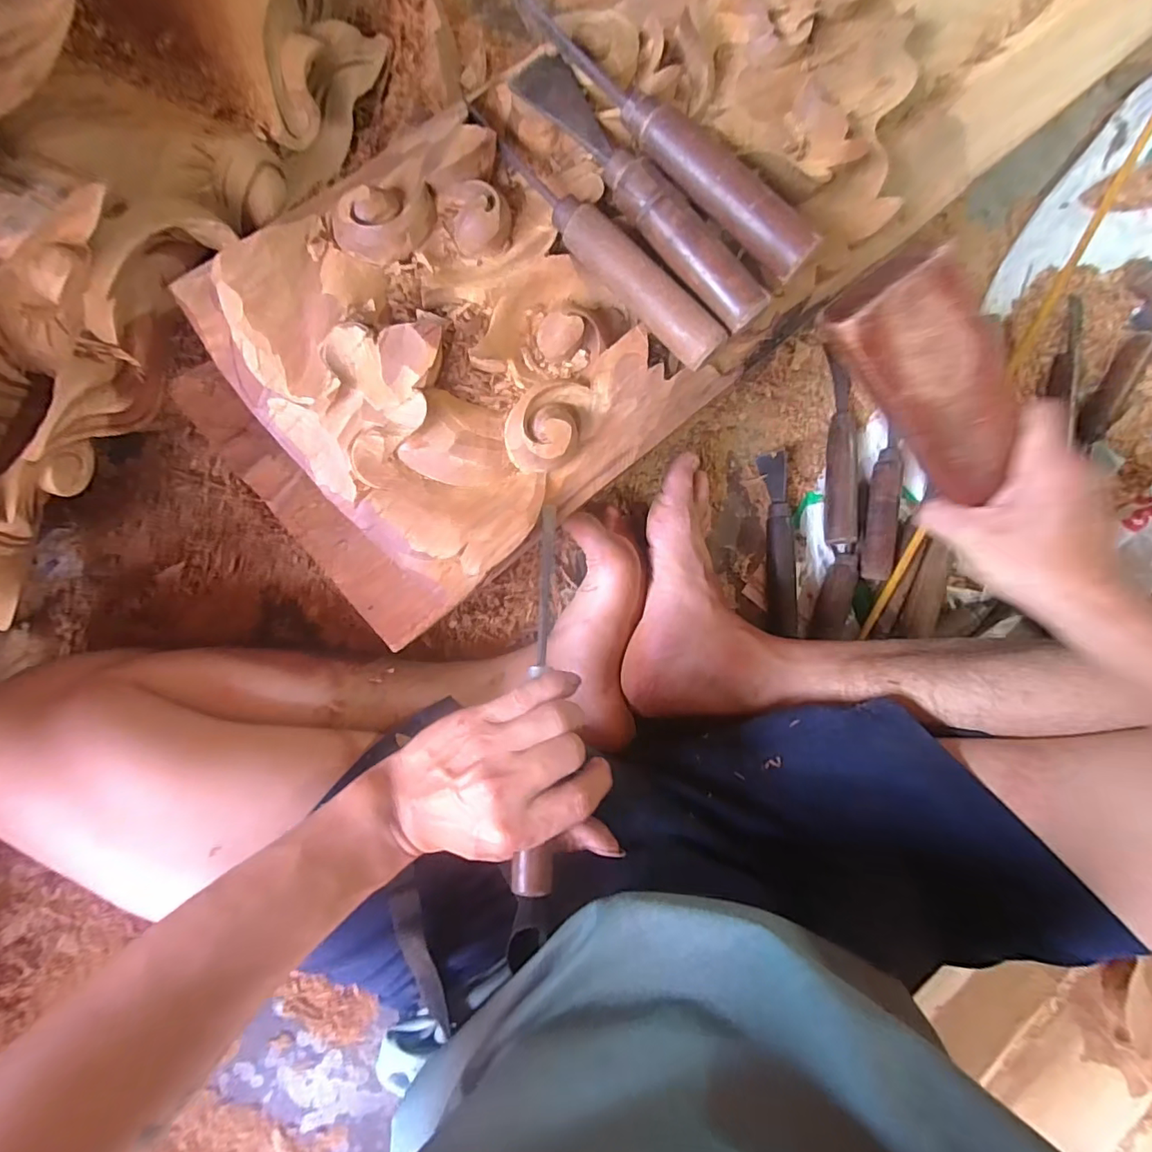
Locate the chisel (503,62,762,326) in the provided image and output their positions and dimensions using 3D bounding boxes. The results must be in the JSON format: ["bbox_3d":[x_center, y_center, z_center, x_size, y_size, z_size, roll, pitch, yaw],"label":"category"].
[{"bbox_3d":[0.036,-0.220,0.312,0.029,0.040,0.193,-39,95,-7],"label":"chisel"}]

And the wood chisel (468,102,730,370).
[{"bbox_3d":[0.009,-0.196,0.310,0.191,0.034,0.031,44,83,-6],"label":"wood chisel"}]

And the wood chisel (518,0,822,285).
[{"bbox_3d":[0.051,-0.254,0.315,0.214,0.049,0.023,44,83,-6],"label":"wood chisel"}]

